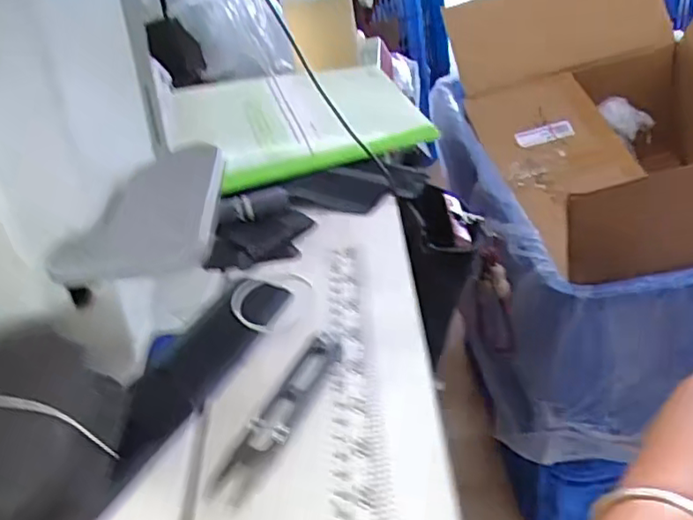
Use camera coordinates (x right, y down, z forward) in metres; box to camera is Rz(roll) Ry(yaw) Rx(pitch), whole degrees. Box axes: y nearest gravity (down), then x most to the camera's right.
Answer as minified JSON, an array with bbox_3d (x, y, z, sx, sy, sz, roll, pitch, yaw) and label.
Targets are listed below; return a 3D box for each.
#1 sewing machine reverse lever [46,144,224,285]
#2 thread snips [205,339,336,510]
[{"bbox_3d":[-0.097,-0.026,0.317,0.066,0.012,0.109,-9,36,5],"label":"sewing machine reverse lever"},{"bbox_3d":[-0.032,0.075,0.316,0.021,0.006,0.101,9,42,27],"label":"thread snips"}]

